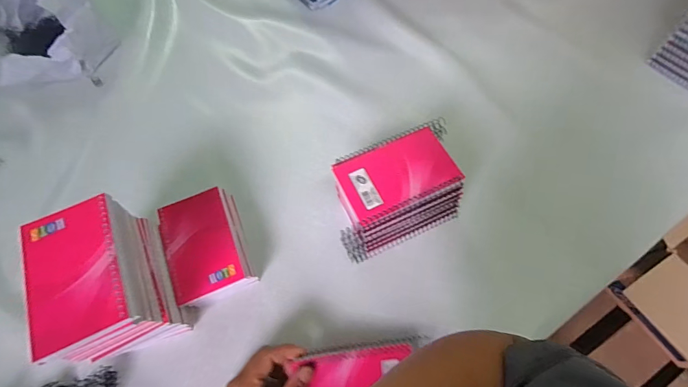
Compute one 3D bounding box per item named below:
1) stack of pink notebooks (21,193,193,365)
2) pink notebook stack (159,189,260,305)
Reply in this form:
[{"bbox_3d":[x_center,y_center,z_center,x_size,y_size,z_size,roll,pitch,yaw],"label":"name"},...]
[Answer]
[{"bbox_3d":[-0.238,0.098,0.389,0.081,0.156,0.129,-25,67,-9],"label":"stack of pink notebooks"},{"bbox_3d":[-0.168,0.069,0.457,0.087,0.050,0.131,-23,67,-8],"label":"pink notebook stack"}]

